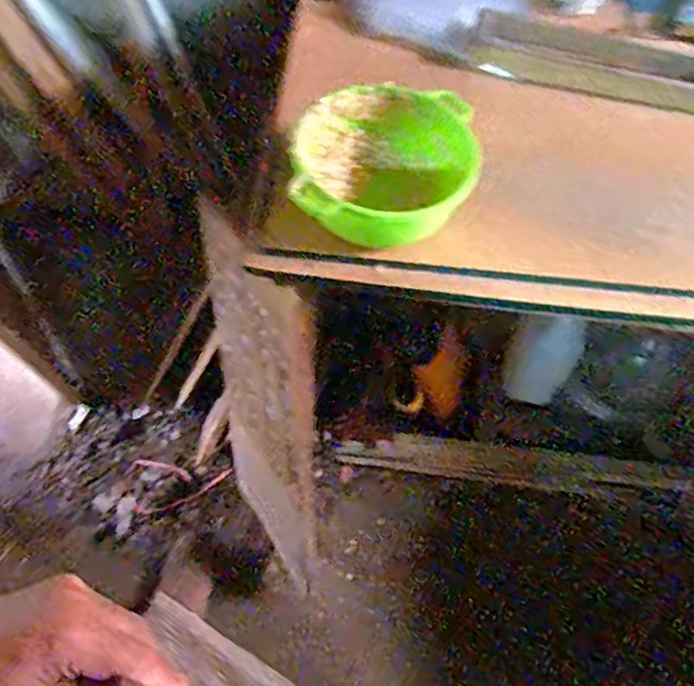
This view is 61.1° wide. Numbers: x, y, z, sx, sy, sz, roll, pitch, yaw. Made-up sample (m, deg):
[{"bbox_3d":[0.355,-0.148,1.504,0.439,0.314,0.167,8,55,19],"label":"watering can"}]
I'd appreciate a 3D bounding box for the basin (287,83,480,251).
[{"bbox_3d":[0.044,-0.202,0.722,0.200,0.117,0.196,1,64,-1],"label":"basin"}]

